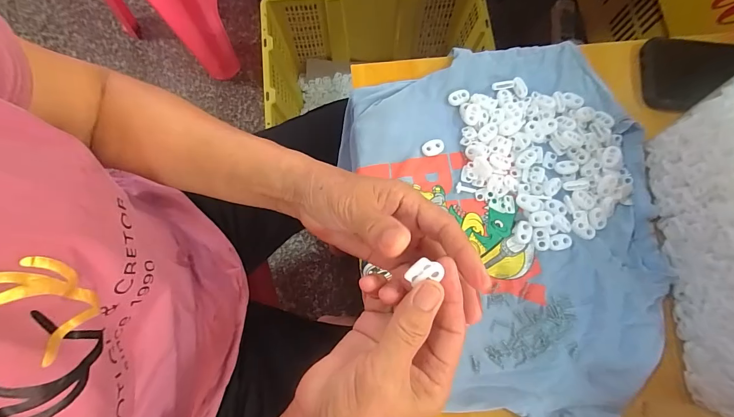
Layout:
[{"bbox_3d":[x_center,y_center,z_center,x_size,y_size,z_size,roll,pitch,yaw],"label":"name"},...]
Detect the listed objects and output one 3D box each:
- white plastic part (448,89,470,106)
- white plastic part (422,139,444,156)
[{"bbox_3d":[0.097,-0.116,0.367,0.022,0.006,0.014,-22,78,-4],"label":"white plastic part"},{"bbox_3d":[0.068,-0.062,0.357,0.023,0.005,0.015,-18,78,-3],"label":"white plastic part"}]

